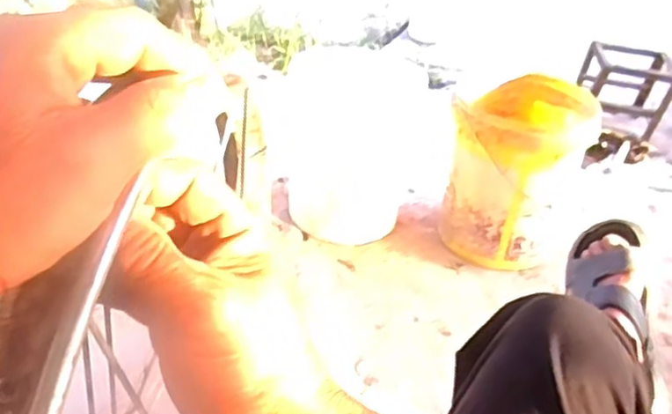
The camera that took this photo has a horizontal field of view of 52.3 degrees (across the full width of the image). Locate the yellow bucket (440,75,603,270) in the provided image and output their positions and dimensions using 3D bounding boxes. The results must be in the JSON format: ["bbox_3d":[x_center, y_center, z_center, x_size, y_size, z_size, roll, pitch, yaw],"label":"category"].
[{"bbox_3d":[0.410,-0.077,1.594,0.278,0.373,0.310,23,41,24],"label":"yellow bucket"}]

